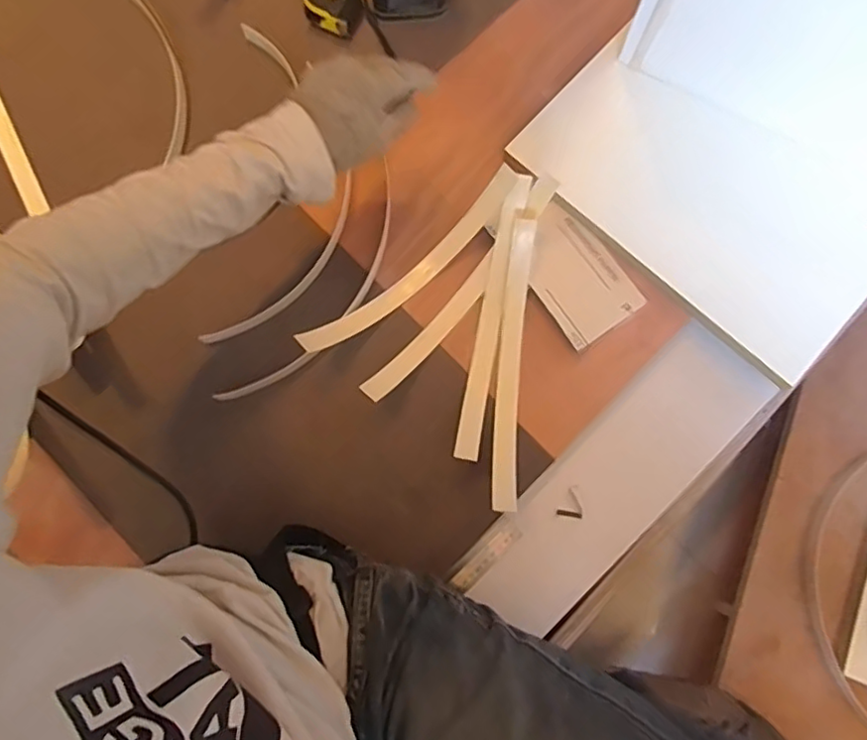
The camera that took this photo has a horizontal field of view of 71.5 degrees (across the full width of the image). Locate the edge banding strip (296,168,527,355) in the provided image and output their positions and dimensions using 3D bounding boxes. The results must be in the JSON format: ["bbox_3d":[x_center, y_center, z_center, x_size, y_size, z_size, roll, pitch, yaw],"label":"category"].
[{"bbox_3d":[-0.024,-0.105,0.630,0.268,0.077,0.024,-40,81,-7],"label":"edge banding strip"}]

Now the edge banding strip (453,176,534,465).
[{"bbox_3d":[0.060,-0.049,0.618,0.025,0.074,0.280,11,79,3],"label":"edge banding strip"}]

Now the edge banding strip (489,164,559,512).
[{"bbox_3d":[0.084,-0.029,0.619,0.033,0.064,0.334,9,79,2],"label":"edge banding strip"}]

